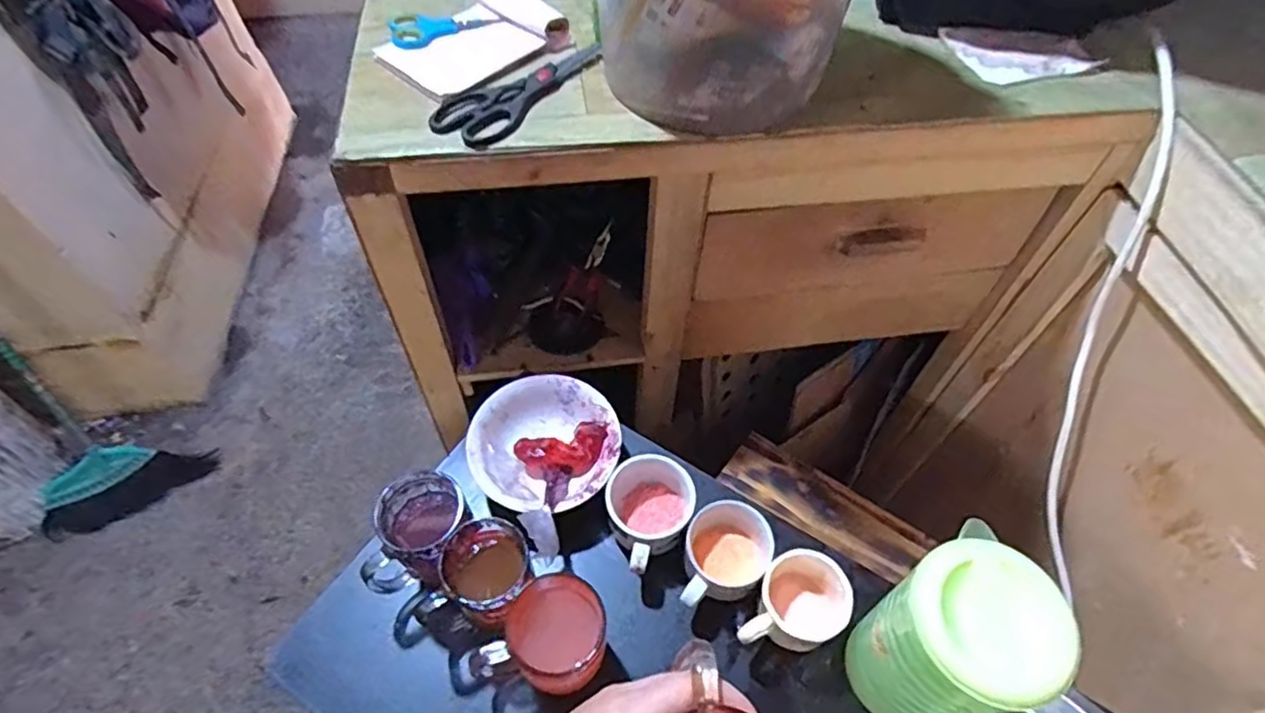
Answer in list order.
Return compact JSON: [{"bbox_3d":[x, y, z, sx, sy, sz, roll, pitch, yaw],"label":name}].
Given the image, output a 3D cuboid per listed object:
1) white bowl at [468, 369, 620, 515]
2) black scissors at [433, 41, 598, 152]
[{"bbox_3d":[-0.089,0.094,0.703,0.147,0.053,0.149,0,55,1],"label":"white bowl"},{"bbox_3d":[-0.107,-0.264,0.632,0.078,0.009,0.196,28,60,19],"label":"black scissors"}]

